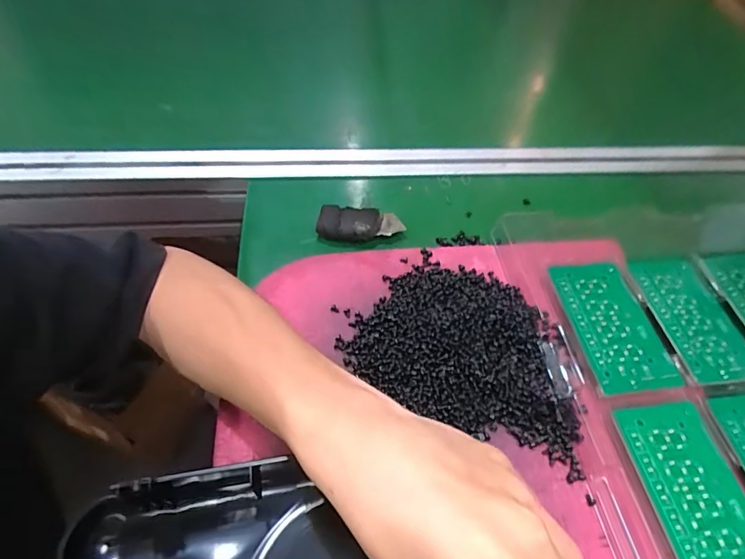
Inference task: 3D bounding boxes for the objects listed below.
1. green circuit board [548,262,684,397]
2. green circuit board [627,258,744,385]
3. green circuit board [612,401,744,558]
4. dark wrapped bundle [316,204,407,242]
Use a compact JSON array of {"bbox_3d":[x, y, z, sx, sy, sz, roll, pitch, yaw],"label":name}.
[{"bbox_3d":[0.174,0.032,0.335,0.058,0.005,0.103,-6,56,-7],"label":"green circuit board"},{"bbox_3d":[0.242,0.027,0.348,0.062,0.004,0.106,-3,54,-7],"label":"green circuit board"},{"bbox_3d":[0.191,0.125,0.270,0.058,0.004,0.105,-4,54,-7],"label":"green circuit board"},{"bbox_3d":[-0.010,-0.049,0.394,0.072,0.016,0.031,3,53,-2],"label":"dark wrapped bundle"}]

